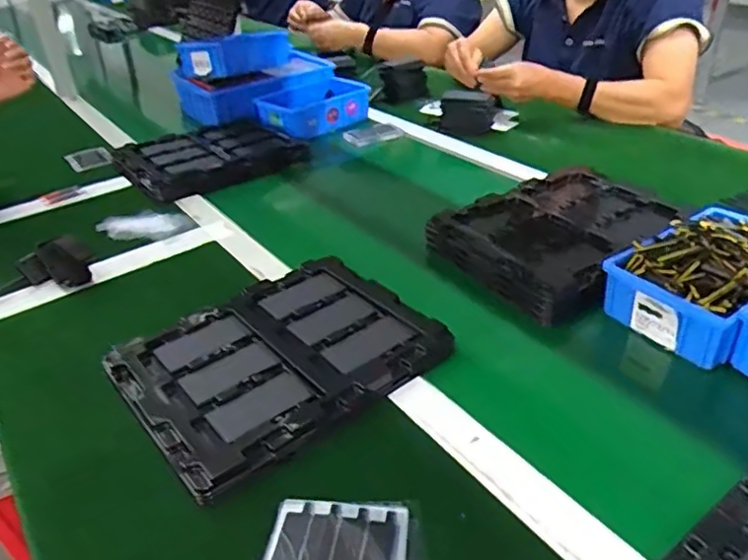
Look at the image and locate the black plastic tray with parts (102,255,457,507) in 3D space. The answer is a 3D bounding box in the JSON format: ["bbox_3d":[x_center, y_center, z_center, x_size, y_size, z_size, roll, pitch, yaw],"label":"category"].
[{"bbox_3d":[-0.094,0.075,0.617,0.279,0.032,0.219,-26,39,-30],"label":"black plastic tray with parts"}]

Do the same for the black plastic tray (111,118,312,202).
[{"bbox_3d":[-0.282,-0.216,1.065,0.282,0.045,0.181,-26,39,-30],"label":"black plastic tray"}]

